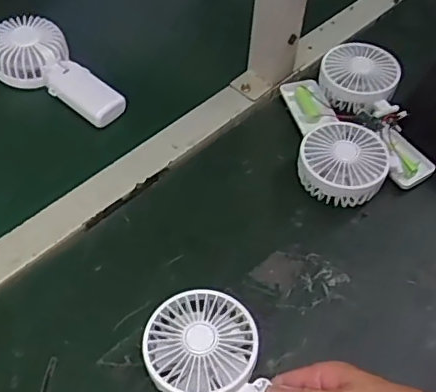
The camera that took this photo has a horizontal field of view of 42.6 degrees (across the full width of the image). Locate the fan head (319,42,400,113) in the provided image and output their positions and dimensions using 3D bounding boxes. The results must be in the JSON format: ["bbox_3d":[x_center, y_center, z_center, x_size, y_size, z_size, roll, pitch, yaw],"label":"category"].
[{"bbox_3d":[0.161,-0.138,0.647,0.084,0.040,0.079,1,53,-1],"label":"fan head"}]

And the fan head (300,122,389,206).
[{"bbox_3d":[0.126,-0.031,0.569,0.085,0.048,0.080,1,53,-1],"label":"fan head"}]

